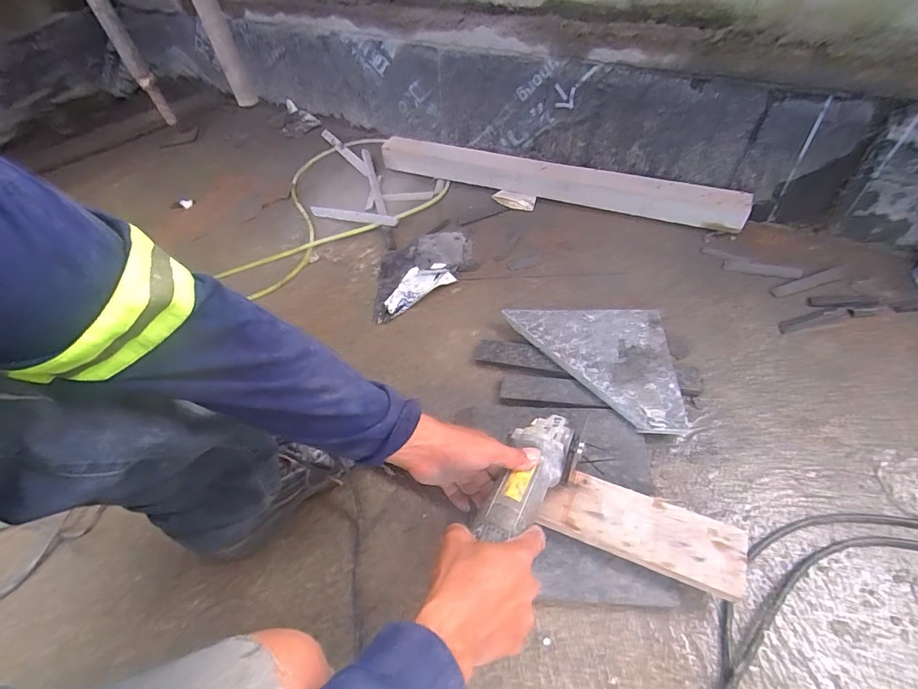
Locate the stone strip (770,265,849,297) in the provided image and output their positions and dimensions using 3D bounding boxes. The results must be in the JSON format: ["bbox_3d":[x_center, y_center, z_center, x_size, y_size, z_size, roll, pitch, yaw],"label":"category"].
[{"bbox_3d":[0.656,-0.121,0.817,0.165,0.007,0.021,-18,52,-8],"label":"stone strip"}]

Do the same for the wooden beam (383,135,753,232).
[{"bbox_3d":[0.198,-0.382,1.030,0.856,0.076,0.070,17,55,19],"label":"wooden beam"}]

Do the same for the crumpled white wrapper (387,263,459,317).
[{"bbox_3d":[-0.089,-0.120,0.894,0.148,0.018,0.078,-28,54,-16],"label":"crumpled white wrapper"}]

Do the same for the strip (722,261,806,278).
[{"bbox_3d":[0.581,-0.144,0.839,0.134,0.012,0.026,10,53,14],"label":"strip"}]

